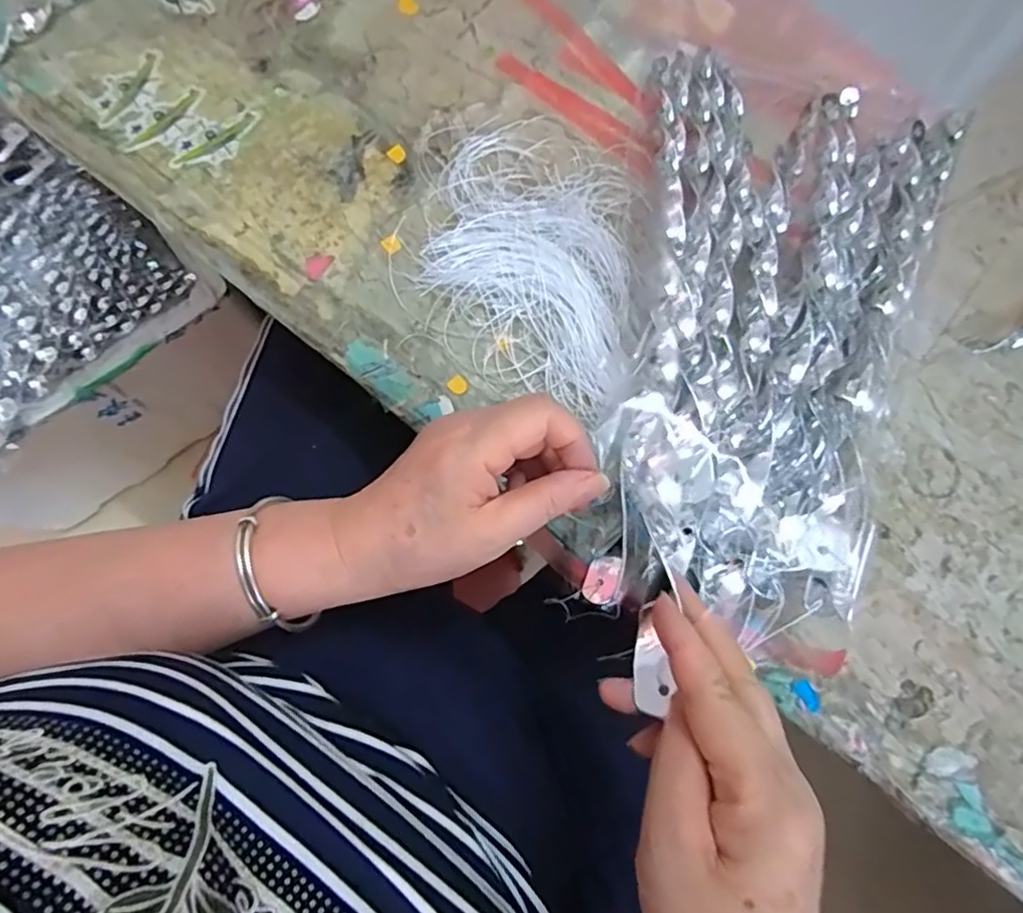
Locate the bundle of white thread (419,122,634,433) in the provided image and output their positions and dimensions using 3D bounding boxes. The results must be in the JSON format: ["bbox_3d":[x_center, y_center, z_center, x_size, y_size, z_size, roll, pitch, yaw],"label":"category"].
[{"bbox_3d":[0.010,-0.116,0.385,0.122,0.007,0.185,2,77,-1],"label":"bundle of white thread"}]

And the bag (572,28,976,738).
[{"bbox_3d":[0.141,-0.066,0.357,0.176,0.052,0.370,16,76,2],"label":"bag"}]

